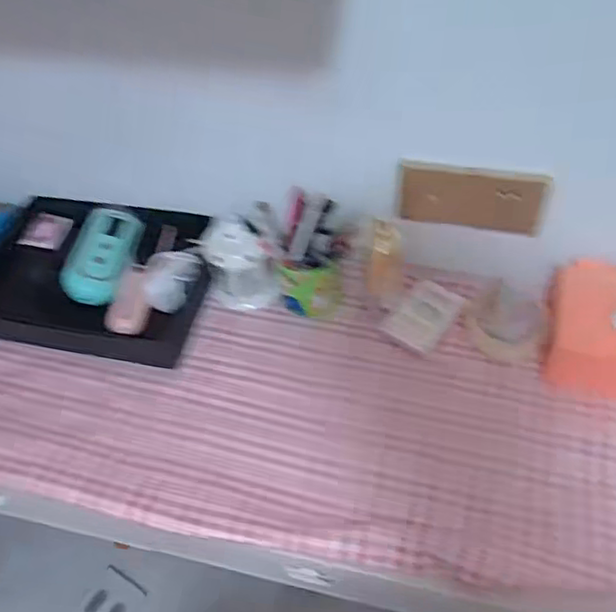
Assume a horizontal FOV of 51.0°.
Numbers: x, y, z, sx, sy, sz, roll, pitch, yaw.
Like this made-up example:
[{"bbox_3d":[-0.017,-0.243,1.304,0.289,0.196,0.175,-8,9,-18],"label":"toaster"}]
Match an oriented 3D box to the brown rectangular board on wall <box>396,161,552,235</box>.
[{"bbox_3d":[0.192,-0.127,0.765,0.169,0.071,0.019,11,23,22],"label":"brown rectangular board on wall"}]

